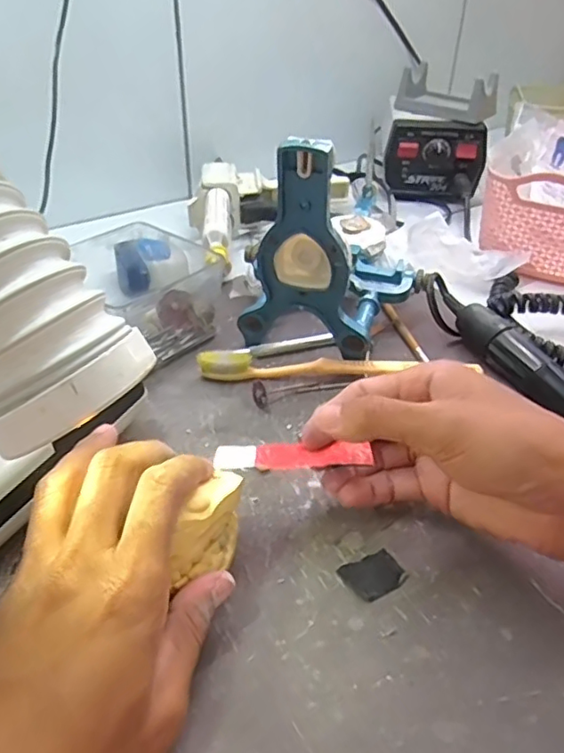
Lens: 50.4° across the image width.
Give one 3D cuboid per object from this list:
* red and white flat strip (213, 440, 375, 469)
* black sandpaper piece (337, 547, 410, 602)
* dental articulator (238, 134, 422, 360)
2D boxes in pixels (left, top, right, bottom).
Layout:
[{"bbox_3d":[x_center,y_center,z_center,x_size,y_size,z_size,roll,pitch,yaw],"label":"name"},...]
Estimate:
[{"bbox_3d":[0.005,0.037,0.289,0.073,0.004,0.020,-4,27,0],"label":"red and white flat strip"},{"bbox_3d":[0.044,0.094,0.283,0.028,0.004,0.021,-16,40,-22],"label":"black sandpaper piece"},{"bbox_3d":[0.034,-0.102,0.410,0.114,0.136,0.113,10,39,11],"label":"dental articulator"}]

